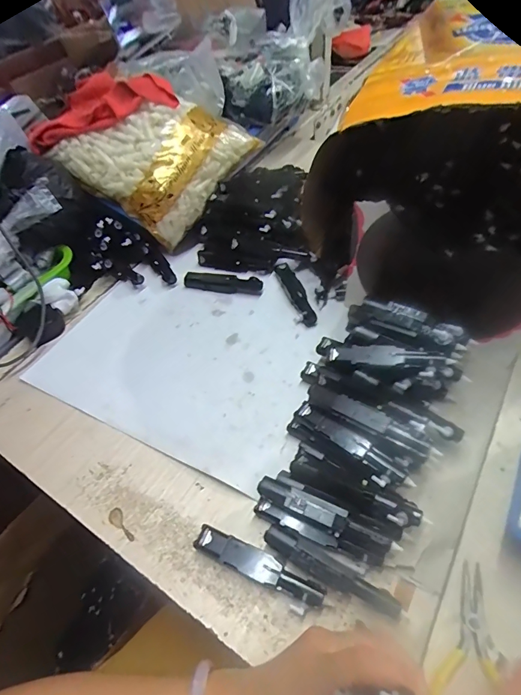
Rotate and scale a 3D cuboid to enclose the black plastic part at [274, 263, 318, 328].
[{"bbox_3d":[0.051,-0.079,0.552,0.021,0.018,0.124,-17,53,-6],"label":"black plastic part"}]

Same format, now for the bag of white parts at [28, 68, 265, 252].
[{"bbox_3d":[-0.187,-0.331,0.613,0.276,0.062,0.232,34,83,-9],"label":"bag of white parts"}]

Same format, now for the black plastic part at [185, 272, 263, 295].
[{"bbox_3d":[-0.057,-0.101,0.585,0.122,0.019,0.027,7,54,13],"label":"black plastic part"}]

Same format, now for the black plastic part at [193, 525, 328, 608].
[{"bbox_3d":[-0.002,0.196,0.342,0.120,0.016,0.022,16,57,19],"label":"black plastic part"}]

